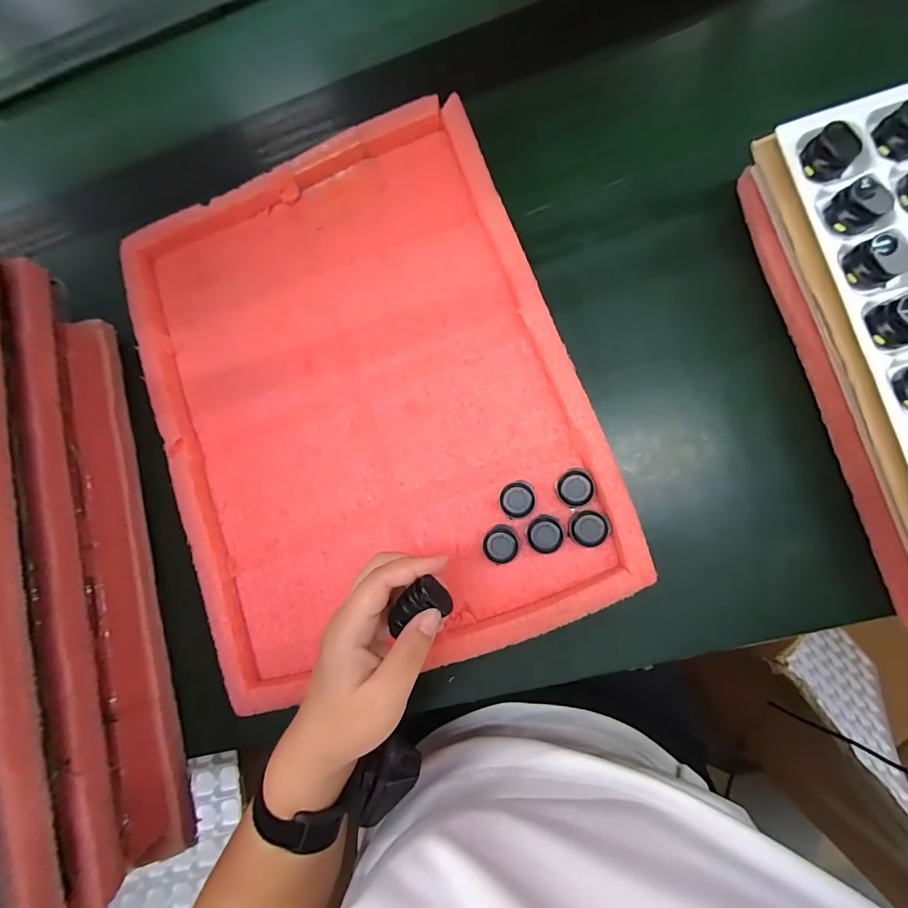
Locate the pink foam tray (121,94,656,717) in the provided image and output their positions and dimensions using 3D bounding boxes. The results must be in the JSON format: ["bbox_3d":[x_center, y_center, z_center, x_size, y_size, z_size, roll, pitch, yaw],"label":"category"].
[{"bbox_3d":[-0.085,-0.050,0.357,0.354,0.031,0.451,-21,84,5],"label":"pink foam tray"}]

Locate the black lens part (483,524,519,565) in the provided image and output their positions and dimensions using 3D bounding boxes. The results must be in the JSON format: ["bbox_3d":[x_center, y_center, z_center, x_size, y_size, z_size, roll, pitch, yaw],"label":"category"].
[{"bbox_3d":[0.038,0.074,0.332,0.029,0.015,0.027,-1,80,9],"label":"black lens part"}]

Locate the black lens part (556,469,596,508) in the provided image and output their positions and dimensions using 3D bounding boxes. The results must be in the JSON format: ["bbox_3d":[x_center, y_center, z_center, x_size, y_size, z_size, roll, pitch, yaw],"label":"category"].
[{"bbox_3d":[0.098,0.028,0.329,0.030,0.016,0.030,-1,80,9],"label":"black lens part"}]

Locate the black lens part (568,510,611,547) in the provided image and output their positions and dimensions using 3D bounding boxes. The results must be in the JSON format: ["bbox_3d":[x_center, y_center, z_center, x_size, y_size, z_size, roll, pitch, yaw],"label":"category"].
[{"bbox_3d":[0.108,0.059,0.321,0.031,0.013,0.027,3,81,9],"label":"black lens part"}]

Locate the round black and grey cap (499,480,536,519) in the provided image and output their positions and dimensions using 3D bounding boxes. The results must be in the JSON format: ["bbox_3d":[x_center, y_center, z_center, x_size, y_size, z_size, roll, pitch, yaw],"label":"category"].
[{"bbox_3d":[0.052,0.038,0.335,0.028,0.014,0.029,-1,80,9],"label":"round black and grey cap"}]

